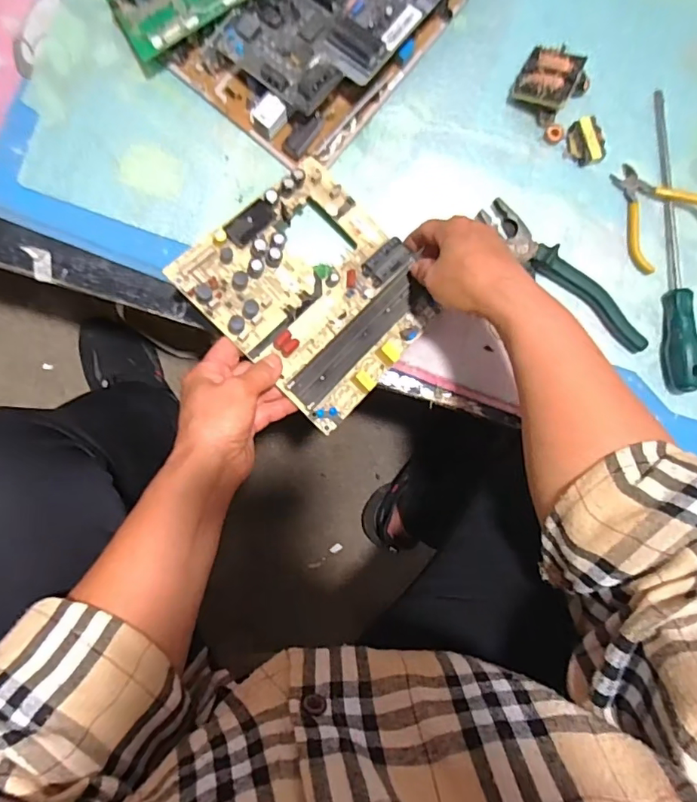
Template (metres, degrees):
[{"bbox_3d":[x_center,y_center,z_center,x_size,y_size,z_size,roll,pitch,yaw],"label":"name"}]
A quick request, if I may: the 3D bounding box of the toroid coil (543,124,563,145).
[{"bbox_3d":[0.198,-0.258,0.492,0.017,0.007,0.018,1,83,-4],"label":"toroid coil"}]

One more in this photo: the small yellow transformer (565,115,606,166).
[{"bbox_3d":[0.227,-0.248,0.485,0.032,0.019,0.038,-13,84,-6],"label":"small yellow transformer"}]

